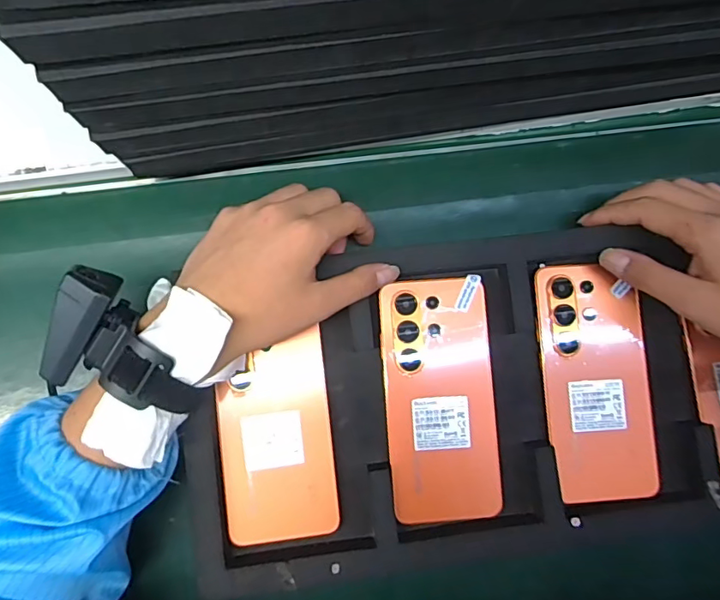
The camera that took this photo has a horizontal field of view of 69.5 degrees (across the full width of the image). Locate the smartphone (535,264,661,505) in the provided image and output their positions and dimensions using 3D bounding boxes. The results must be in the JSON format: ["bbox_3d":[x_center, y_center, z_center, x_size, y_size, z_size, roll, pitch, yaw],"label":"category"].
[{"bbox_3d":[0.173,0.058,0.377,0.077,0.006,0.167,-4,85,-3],"label":"smartphone"}]

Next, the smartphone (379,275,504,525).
[{"bbox_3d":[0.057,0.070,0.371,0.077,0.005,0.167,-3,85,-3],"label":"smartphone"}]

